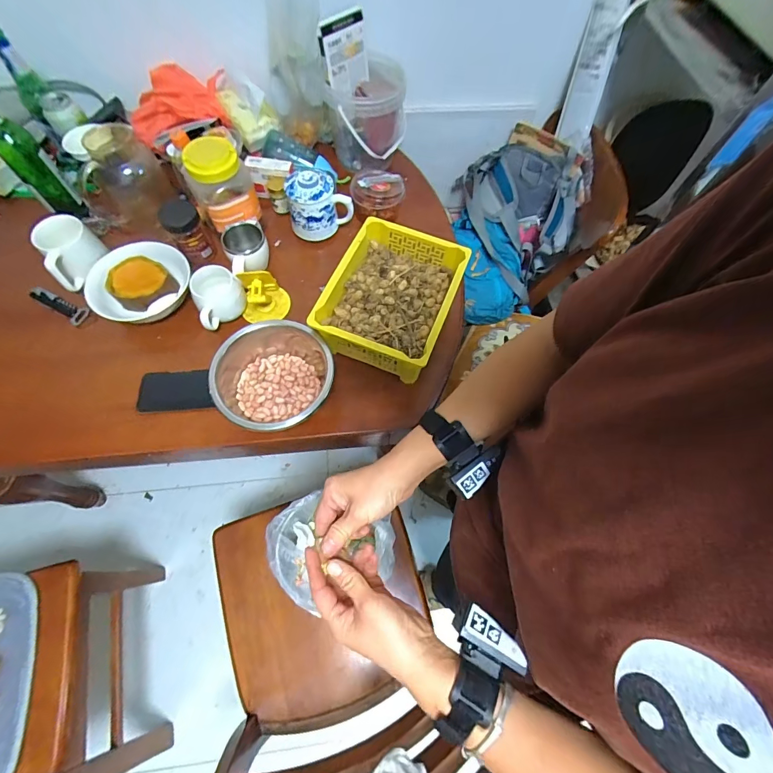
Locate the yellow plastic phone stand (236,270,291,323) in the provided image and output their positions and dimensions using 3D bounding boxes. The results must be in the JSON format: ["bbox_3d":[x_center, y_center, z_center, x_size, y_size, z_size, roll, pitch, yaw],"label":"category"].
[{"bbox_3d":[-0.241,-0.186,0.719,0.087,0.100,0.086,-3,66,-4],"label":"yellow plastic phone stand"}]

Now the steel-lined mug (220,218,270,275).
[{"bbox_3d":[-0.282,-0.277,0.762,0.085,0.081,0.120,-22,68,-12],"label":"steel-lined mug"}]

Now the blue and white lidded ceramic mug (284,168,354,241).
[{"bbox_3d":[-0.145,-0.393,0.799,0.129,0.121,0.097,-15,67,-9],"label":"blue and white lidded ceramic mug"}]

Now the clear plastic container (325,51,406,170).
[{"bbox_3d":[-0.041,-0.626,0.856,0.156,0.197,0.171,10,66,2],"label":"clear plastic container"}]

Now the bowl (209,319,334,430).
[{"bbox_3d":[-0.199,-0.018,0.646,0.184,0.097,0.195,1,66,-2],"label":"bowl"}]

